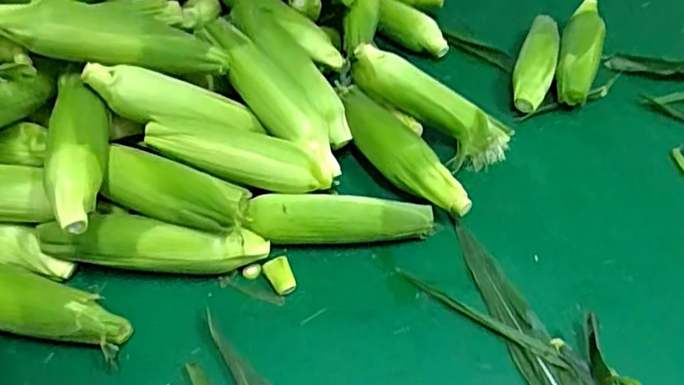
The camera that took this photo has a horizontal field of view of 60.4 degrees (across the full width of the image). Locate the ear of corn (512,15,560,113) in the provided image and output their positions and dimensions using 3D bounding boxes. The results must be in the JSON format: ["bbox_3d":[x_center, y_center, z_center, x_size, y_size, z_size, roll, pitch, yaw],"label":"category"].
[{"bbox_3d":[0.292,-0.199,0.882,0.054,0.053,0.221,16,47,14],"label":"ear of corn"}]

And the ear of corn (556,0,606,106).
[{"bbox_3d":[0.364,-0.223,0.900,0.062,0.061,0.271,17,47,16],"label":"ear of corn"}]

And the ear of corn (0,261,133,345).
[{"bbox_3d":[-0.315,0.107,0.561,0.222,0.060,0.057,16,47,15],"label":"ear of corn"}]

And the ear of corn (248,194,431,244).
[{"bbox_3d":[-0.002,0.030,0.644,0.194,0.058,0.042,-5,45,-5],"label":"ear of corn"}]

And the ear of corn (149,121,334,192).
[{"bbox_3d":[-0.106,-0.043,0.627,0.199,0.047,0.045,13,44,-12],"label":"ear of corn"}]

